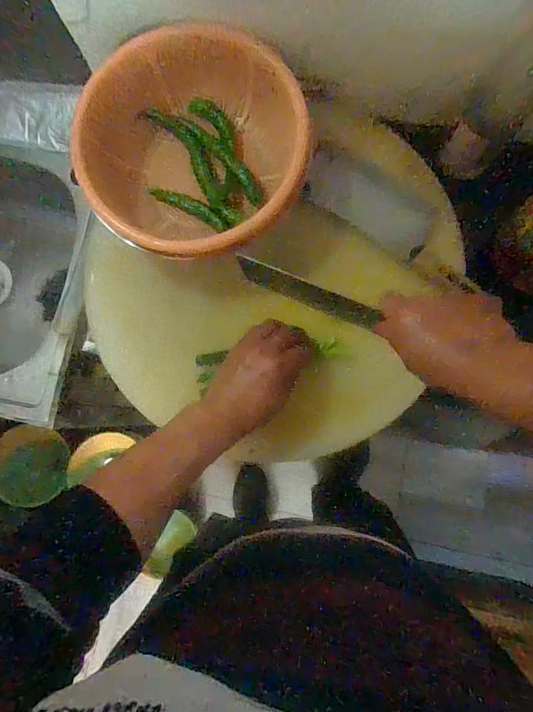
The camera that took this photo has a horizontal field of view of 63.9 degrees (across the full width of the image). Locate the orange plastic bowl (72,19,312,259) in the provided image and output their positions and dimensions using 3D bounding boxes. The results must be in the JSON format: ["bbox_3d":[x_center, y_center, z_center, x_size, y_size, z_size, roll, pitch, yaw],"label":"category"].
[{"bbox_3d":[-0.082,-0.245,0.511,0.236,0.106,0.256,34,85,7],"label":"orange plastic bowl"}]

